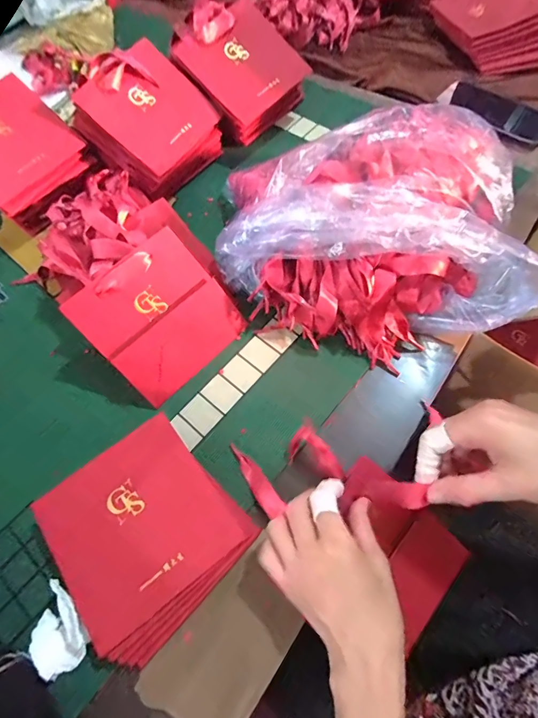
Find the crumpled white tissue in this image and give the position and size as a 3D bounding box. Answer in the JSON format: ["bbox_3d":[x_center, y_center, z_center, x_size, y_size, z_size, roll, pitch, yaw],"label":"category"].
[{"bbox_3d":[-0.177,0.227,0.319,0.047,0.031,0.059,-39,68,-15],"label":"crumpled white tissue"}]

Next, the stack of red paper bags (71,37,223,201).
[{"bbox_3d":[-0.161,-0.322,0.511,0.171,0.047,0.155,44,78,-11],"label":"stack of red paper bags"}]

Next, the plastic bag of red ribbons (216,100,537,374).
[{"bbox_3d":[0.108,-0.138,0.416,0.319,0.115,0.255,-9,64,-1],"label":"plastic bag of red ribbons"}]

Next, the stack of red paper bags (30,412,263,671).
[{"bbox_3d":[-0.111,0.153,0.342,0.149,0.042,0.155,-40,69,-15],"label":"stack of red paper bags"}]

